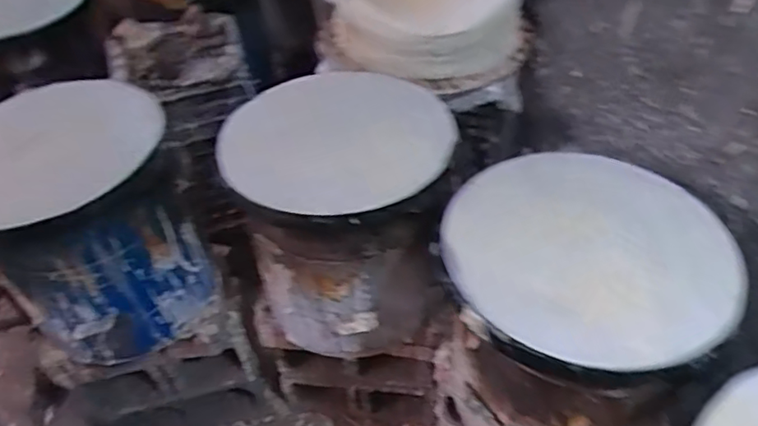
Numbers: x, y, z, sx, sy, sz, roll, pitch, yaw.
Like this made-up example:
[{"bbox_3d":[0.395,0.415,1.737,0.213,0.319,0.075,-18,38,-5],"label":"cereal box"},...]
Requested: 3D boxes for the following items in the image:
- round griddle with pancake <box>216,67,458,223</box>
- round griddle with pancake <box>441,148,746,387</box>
[{"bbox_3d":[-0.064,-0.127,0.978,0.367,0.061,0.369,22,51,24],"label":"round griddle with pancake"},{"bbox_3d":[0.275,0.049,0.800,0.341,0.068,0.373,-3,45,3],"label":"round griddle with pancake"}]

